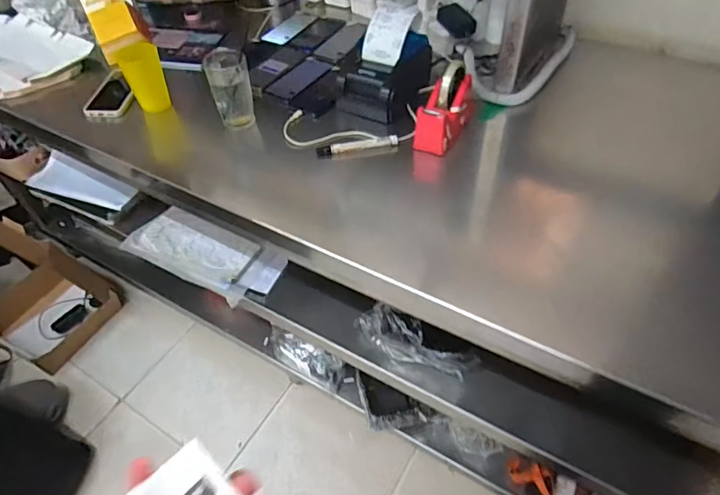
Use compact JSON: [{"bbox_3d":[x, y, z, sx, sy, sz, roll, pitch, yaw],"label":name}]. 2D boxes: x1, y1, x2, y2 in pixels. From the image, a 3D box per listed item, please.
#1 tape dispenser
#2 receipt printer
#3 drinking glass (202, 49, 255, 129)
[{"bbox_3d":[0.148,-0.239,0.823,0.065,0.109,0.132,24,52,21],"label":"tape dispenser"},{"bbox_3d":[0.045,-0.329,0.916,0.135,0.116,0.168,19,50,18],"label":"receipt printer"},{"bbox_3d":[-0.245,-0.296,0.900,0.074,0.128,0.084,-16,49,-13],"label":"drinking glass"}]

